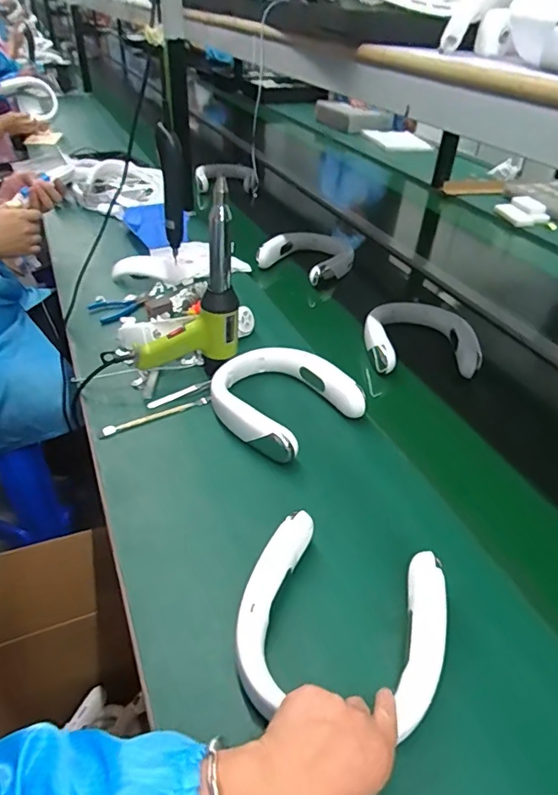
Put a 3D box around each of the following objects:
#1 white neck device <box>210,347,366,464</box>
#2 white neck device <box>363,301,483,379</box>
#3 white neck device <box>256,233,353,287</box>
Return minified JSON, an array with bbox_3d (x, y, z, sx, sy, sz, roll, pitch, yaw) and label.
[{"bbox_3d":[0.001,0.002,0.750,0.186,0.059,0.197,-29,48,-32],"label":"white neck device"},{"bbox_3d":[0.251,-0.110,0.924,0.183,0.055,0.199,1,39,-1],"label":"white neck device"},{"bbox_3d":[0.084,-0.338,1.180,0.181,0.052,0.222,25,44,26],"label":"white neck device"}]

